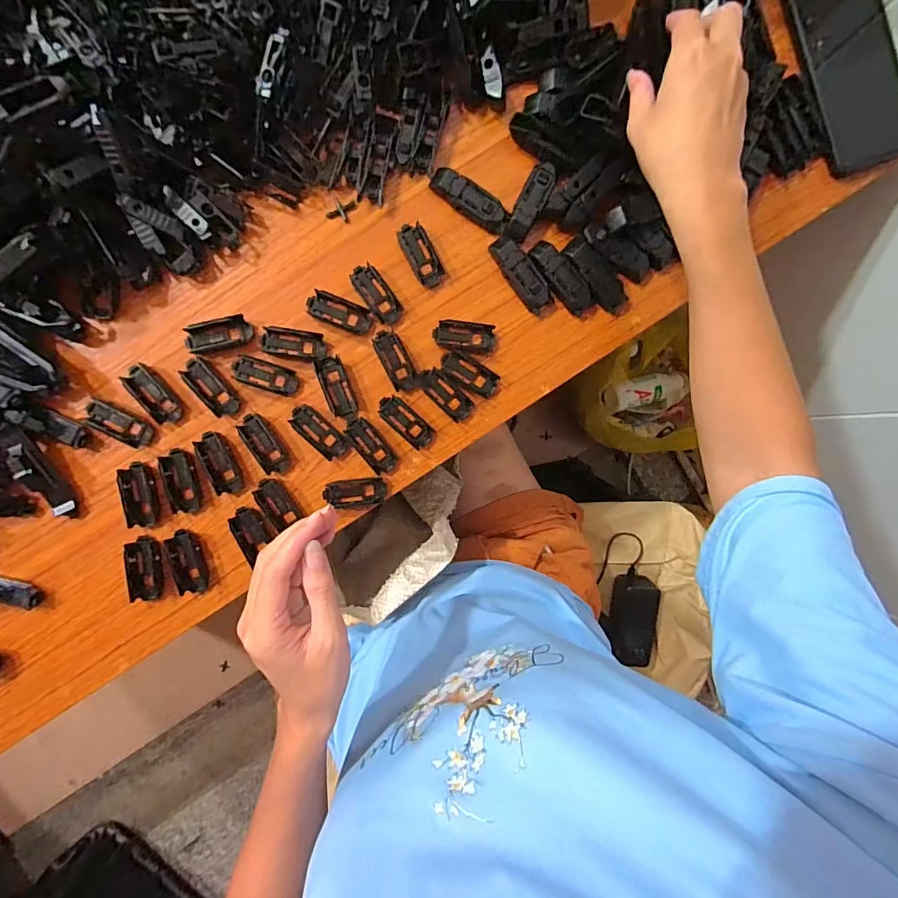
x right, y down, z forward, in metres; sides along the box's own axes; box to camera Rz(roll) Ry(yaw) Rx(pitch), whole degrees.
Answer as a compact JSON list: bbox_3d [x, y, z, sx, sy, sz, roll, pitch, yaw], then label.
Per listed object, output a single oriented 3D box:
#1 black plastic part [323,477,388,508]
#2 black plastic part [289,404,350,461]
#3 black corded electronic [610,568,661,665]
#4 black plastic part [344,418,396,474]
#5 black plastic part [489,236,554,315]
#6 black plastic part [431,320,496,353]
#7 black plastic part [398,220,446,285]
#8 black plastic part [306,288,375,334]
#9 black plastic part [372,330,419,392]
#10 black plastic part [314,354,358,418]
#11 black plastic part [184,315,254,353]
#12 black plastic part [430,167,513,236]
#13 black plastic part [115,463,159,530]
[{"bbox_3d":[-0.076,0.036,0.382,0.050,0.006,0.022,-8,95,-6],"label":"black plastic part"},{"bbox_3d":[-0.104,-0.014,0.373,0.052,0.012,0.020,45,88,-8],"label":"black plastic part"},{"bbox_3d":[0.284,0.258,0.712,0.077,0.031,0.130,-3,94,-6],"label":"black corded electronic"},{"bbox_3d":[-0.063,-0.003,0.381,0.021,0.004,0.052,-39,97,-3],"label":"black plastic part"},{"bbox_3d":[0.059,-0.141,0.378,0.023,0.015,0.065,-38,97,-3],"label":"black plastic part"},{"bbox_3d":[0.013,-0.092,0.381,0.050,0.010,0.023,5,94,-7],"label":"black plastic part"},{"bbox_3d":[-0.022,-0.154,0.370,0.022,0.008,0.050,-30,97,-4],"label":"black plastic part"},{"bbox_3d":[-0.086,-0.108,0.369,0.052,0.008,0.020,21,91,-8],"label":"black plastic part"},{"bbox_3d":[-0.043,-0.071,0.376,0.021,0.010,0.051,-27,97,-4],"label":"black plastic part"},{"bbox_3d":[-0.089,-0.048,0.373,0.021,0.011,0.051,-21,96,-5],"label":"black plastic part"},{"bbox_3d":[-0.178,-0.089,0.362,0.050,0.005,0.022,-12,95,-6],"label":"black plastic part"},{"bbox_3d":[0.017,-0.197,0.370,0.067,0.014,0.022,30,90,-8],"label":"black plastic part"},{"bbox_3d":[-0.238,0.036,0.360,0.023,0.010,0.049,-8,95,-6],"label":"black plastic part"}]

